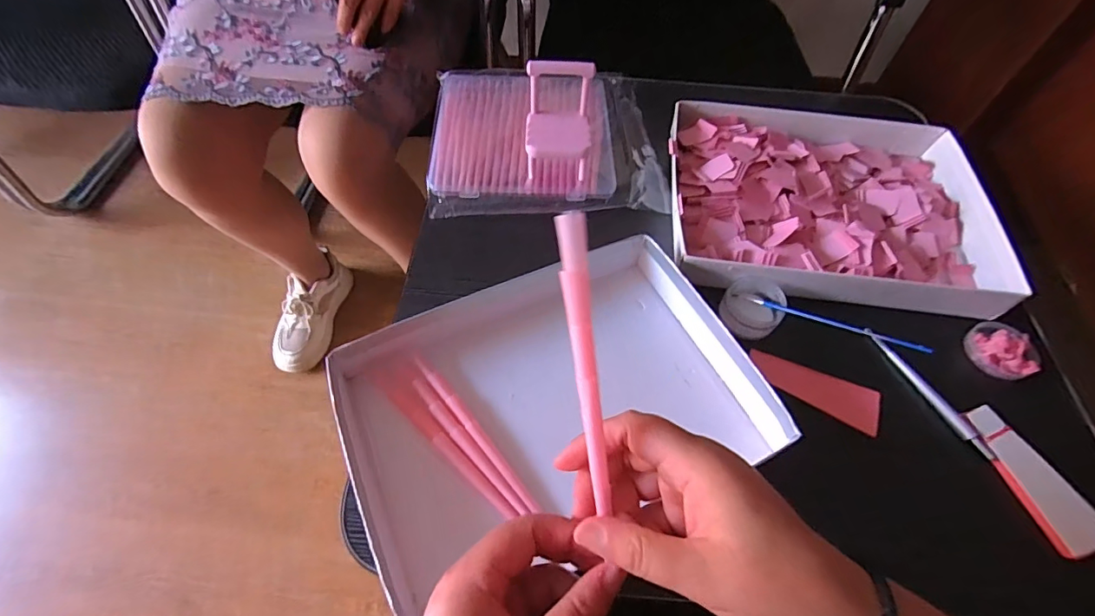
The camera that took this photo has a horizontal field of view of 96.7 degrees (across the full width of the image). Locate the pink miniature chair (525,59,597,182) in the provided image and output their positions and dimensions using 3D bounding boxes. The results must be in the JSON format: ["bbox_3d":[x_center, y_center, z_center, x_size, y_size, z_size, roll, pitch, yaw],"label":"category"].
[{"bbox_3d":[0.011,-0.180,0.490,0.065,0.106,0.068,3,58,1],"label":"pink miniature chair"}]

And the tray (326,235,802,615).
[{"bbox_3d":[0.006,0.059,0.389,0.313,0.050,0.229,-21,60,-14],"label":"tray"}]

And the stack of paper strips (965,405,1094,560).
[{"bbox_3d":[0.367,0.127,0.370,0.039,0.013,0.108,-16,59,-11],"label":"stack of paper strips"}]

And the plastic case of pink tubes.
[{"bbox_3d":[-0.028,-0.209,0.563,0.199,0.018,0.214,0,58,-1],"label":"plastic case of pink tubes"}]

